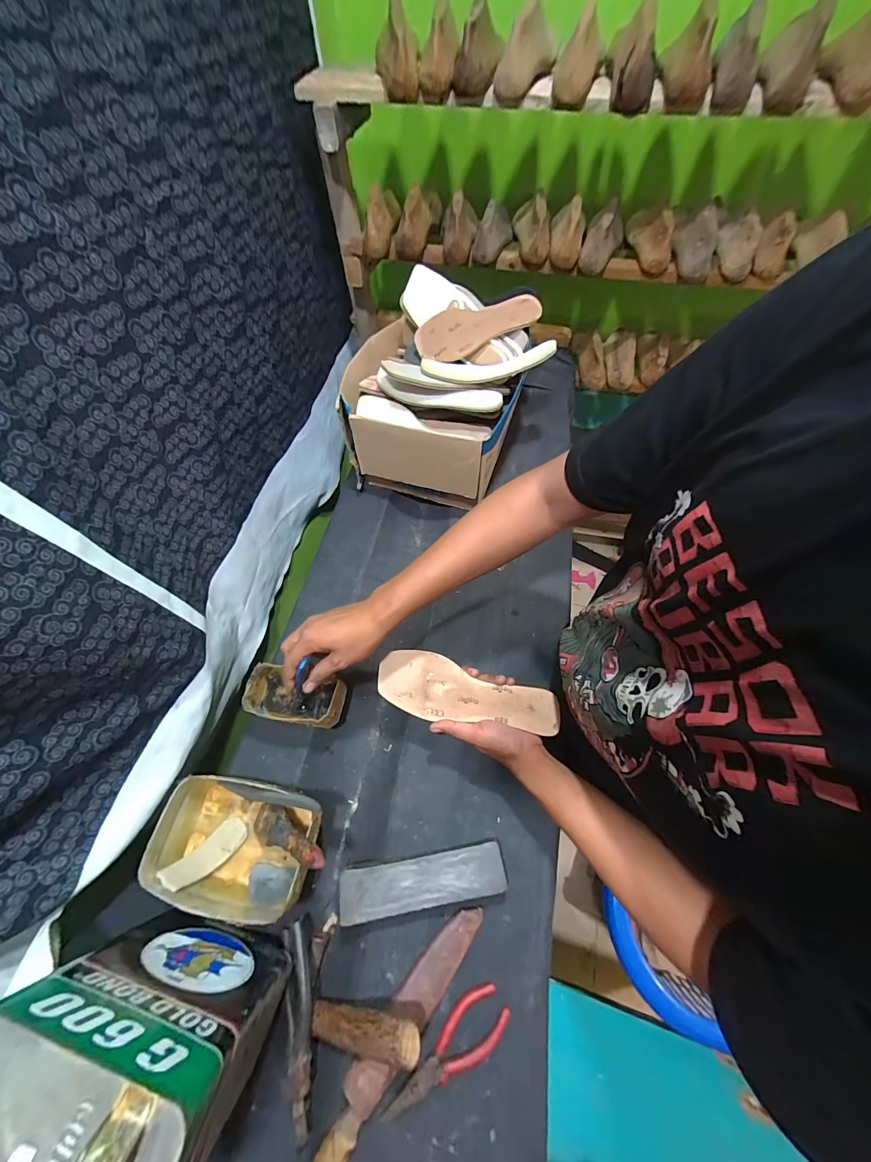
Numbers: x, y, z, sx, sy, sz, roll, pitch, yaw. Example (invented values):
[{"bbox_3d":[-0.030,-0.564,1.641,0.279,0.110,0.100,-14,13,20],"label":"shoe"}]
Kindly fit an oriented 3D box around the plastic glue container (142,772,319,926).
[{"bbox_3d":[-0.237,0.317,0.453,0.186,0.069,0.127,8,62,6],"label":"plastic glue container"}]

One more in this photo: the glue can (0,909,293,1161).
[{"bbox_3d":[-0.240,0.398,0.313,0.170,0.257,0.107,16,63,11],"label":"glue can"}]

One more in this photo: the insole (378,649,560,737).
[{"bbox_3d":[0.041,0.152,0.500,0.243,0.011,0.082,11,63,8],"label":"insole"}]

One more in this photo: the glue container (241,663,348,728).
[{"bbox_3d":[-0.194,0.168,0.537,0.139,0.084,0.076,6,62,5],"label":"glue container"}]

